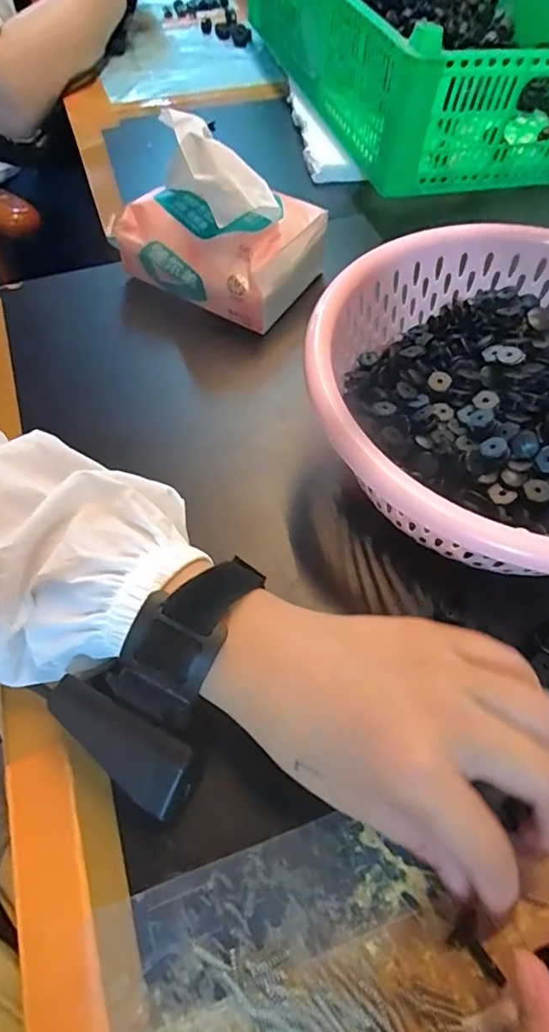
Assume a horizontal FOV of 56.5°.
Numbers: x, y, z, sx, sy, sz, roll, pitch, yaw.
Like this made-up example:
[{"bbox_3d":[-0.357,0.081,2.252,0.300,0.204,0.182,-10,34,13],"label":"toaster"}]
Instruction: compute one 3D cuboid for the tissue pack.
[{"bbox_3d":[-0.042,-0.215,0.379,0.145,0.108,0.089,23,62,13],"label":"tissue pack"}]

